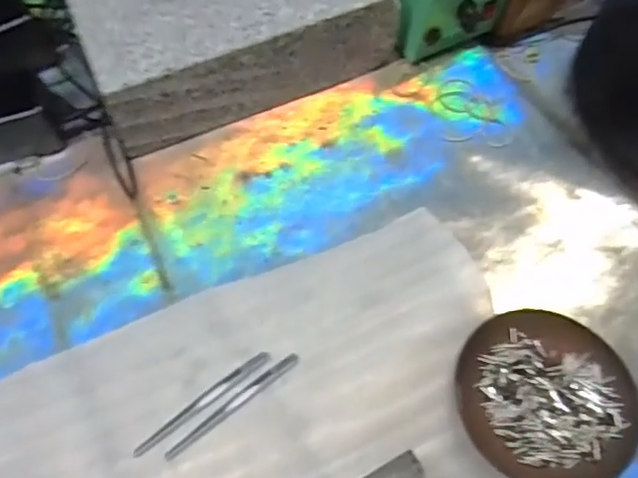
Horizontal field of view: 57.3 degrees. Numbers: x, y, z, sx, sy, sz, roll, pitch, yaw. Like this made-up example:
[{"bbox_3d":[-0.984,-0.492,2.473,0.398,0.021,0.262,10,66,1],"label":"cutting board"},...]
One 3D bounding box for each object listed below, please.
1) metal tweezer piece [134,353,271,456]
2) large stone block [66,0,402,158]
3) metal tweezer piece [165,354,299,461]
[{"bbox_3d":[-0.076,0.106,0.384,0.102,0.004,0.010,-34,67,-16],"label":"metal tweezer piece"},{"bbox_3d":[-0.072,-0.188,0.501,0.242,0.081,0.147,-21,64,-11],"label":"large stone block"},{"bbox_3d":[-0.056,0.107,0.382,0.101,0.004,0.009,-35,67,-17],"label":"metal tweezer piece"}]

